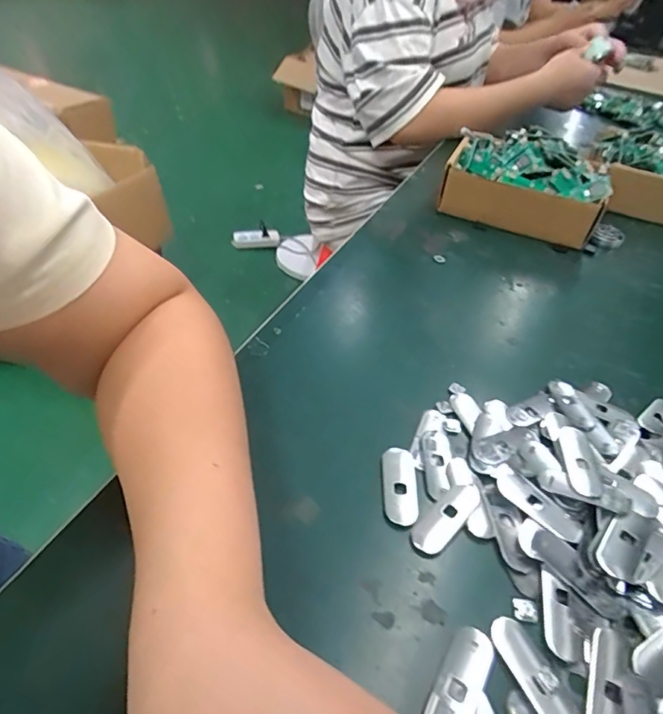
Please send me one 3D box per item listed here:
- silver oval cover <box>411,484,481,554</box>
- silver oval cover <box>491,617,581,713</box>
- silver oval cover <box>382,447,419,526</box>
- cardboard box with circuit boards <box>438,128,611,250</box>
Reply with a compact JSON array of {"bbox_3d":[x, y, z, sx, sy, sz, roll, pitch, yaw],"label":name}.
[{"bbox_3d":[0.065,0.088,0.274,0.018,0.004,0.051,35,49,28],"label":"silver oval cover"},{"bbox_3d":[0.092,0.142,0.219,0.018,0.004,0.050,-14,46,-21],"label":"silver oval cover"},{"bbox_3d":[0.041,0.074,0.287,0.019,0.004,0.052,5,42,-2],"label":"silver oval cover"},{"bbox_3d":[0.214,-0.192,0.547,0.166,0.085,0.101,22,44,17],"label":"cardboard box with circuit boards"}]

